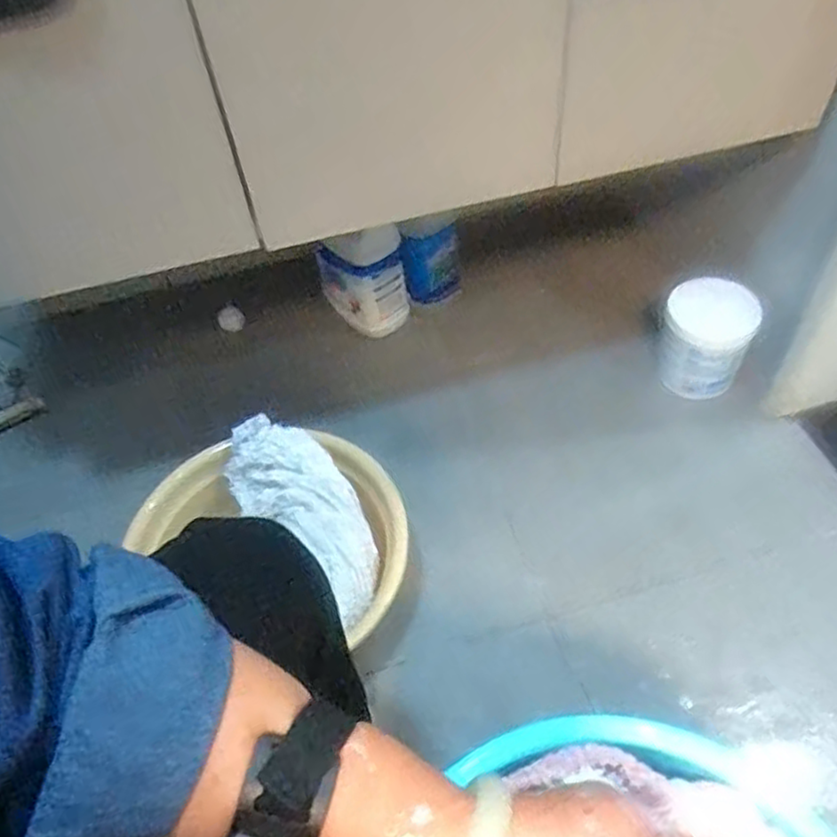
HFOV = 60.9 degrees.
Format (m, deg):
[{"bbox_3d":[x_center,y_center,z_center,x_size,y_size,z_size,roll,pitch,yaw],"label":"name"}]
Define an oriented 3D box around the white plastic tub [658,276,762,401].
[{"bbox_3d":[0.379,-0.105,0.944,0.105,0.127,0.109,-3,52,4],"label":"white plastic tub"}]

